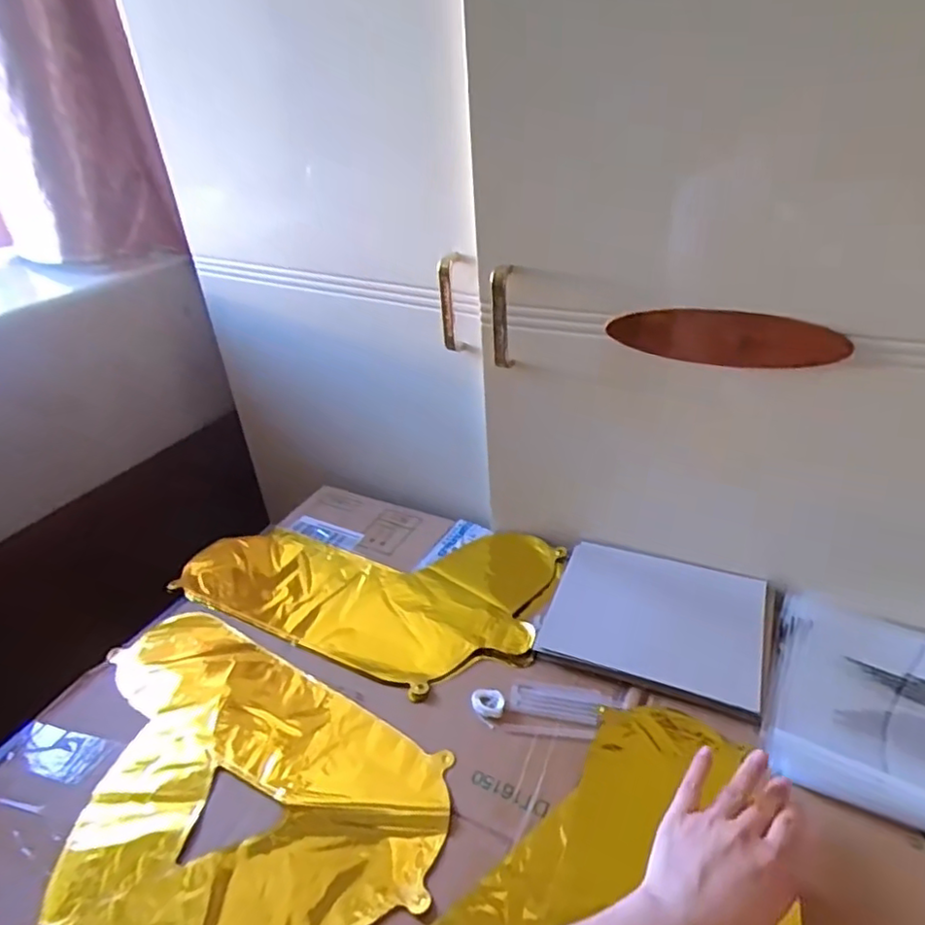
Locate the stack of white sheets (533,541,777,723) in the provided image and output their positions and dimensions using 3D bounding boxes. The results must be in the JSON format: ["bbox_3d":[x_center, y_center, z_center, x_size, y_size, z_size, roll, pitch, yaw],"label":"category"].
[{"bbox_3d":[0.192,0.151,0.618,0.201,0.011,0.161,12,37,24],"label":"stack of white sheets"}]

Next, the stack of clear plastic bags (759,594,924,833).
[{"bbox_3d":[0.378,0.205,0.519,0.220,0.017,0.207,13,37,24],"label":"stack of clear plastic bags"}]

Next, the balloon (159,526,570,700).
[{"bbox_3d":[-0.116,0.138,0.701,0.409,0.032,0.223,8,35,18],"label":"balloon"}]

